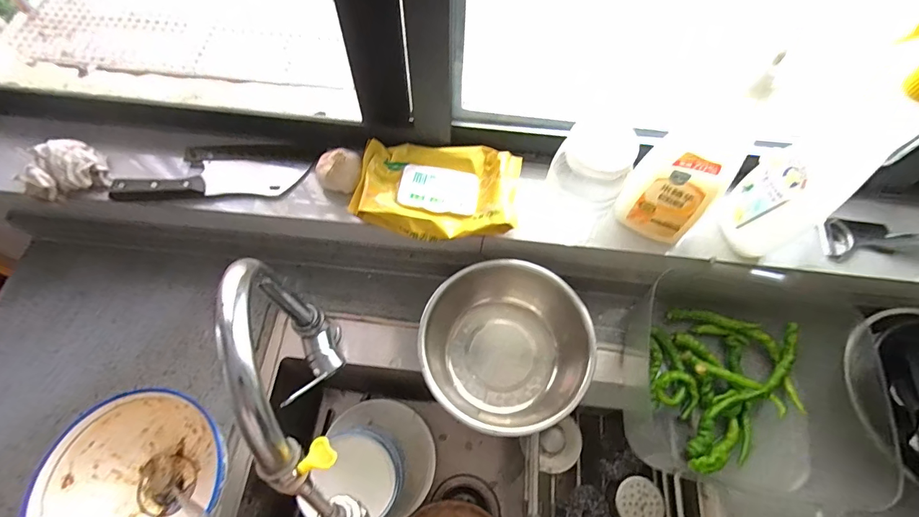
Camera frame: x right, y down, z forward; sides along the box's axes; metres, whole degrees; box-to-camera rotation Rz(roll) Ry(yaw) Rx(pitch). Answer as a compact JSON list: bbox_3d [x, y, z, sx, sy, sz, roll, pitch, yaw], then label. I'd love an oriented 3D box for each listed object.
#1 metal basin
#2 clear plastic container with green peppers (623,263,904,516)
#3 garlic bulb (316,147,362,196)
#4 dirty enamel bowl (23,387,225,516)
[{"bbox_3d":[0.057,0.114,0.559,0.201,0.089,0.205,1,64,-1],"label":"metal basin"},{"bbox_3d":[0.373,0.155,0.541,0.274,0.103,0.253,16,65,6],"label":"clear plastic container with green peppers"},{"bbox_3d":[-0.157,-0.115,0.566,0.057,0.040,0.050,-11,65,-7],"label":"garlic bulb"},{"bbox_3d":[-0.339,0.245,0.474,0.175,0.092,0.175,1,64,-1],"label":"dirty enamel bowl"}]

